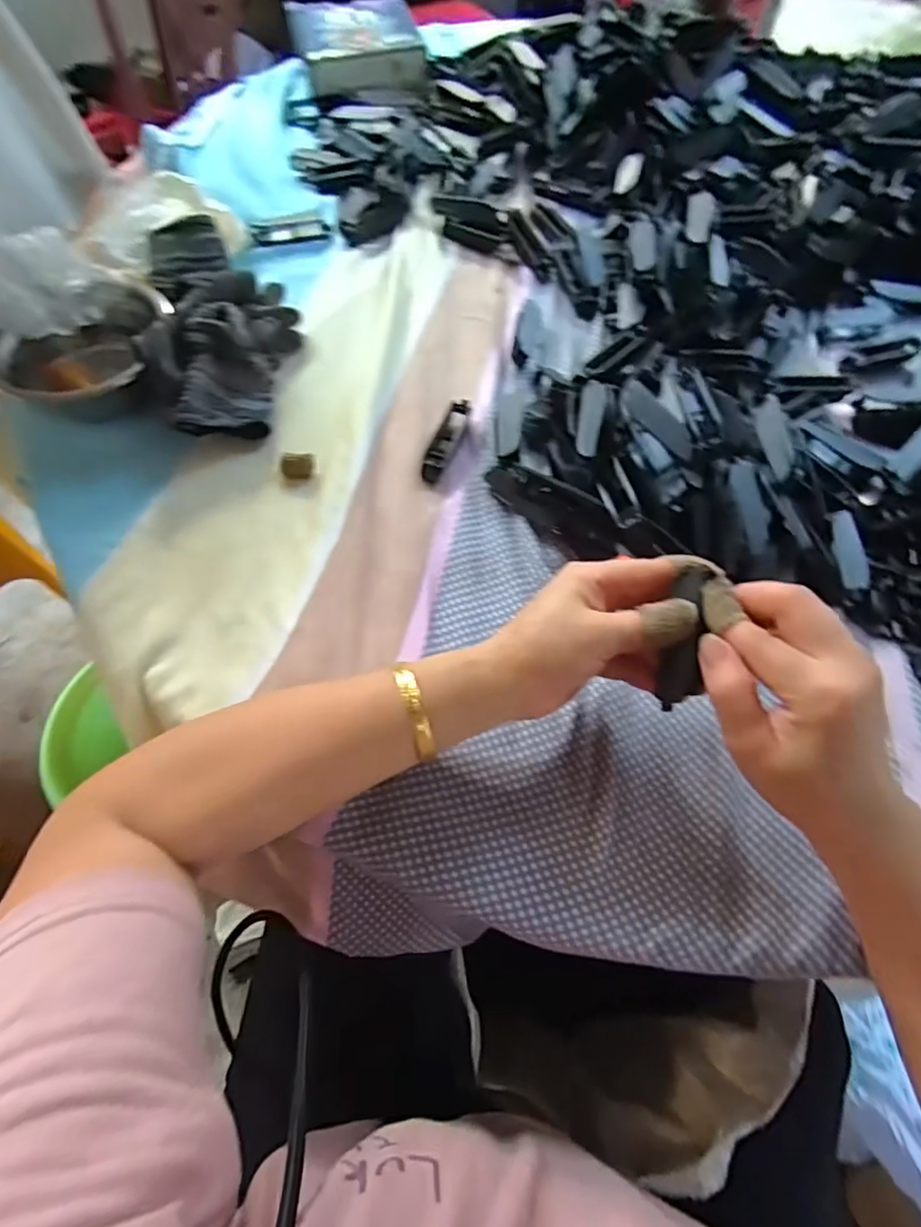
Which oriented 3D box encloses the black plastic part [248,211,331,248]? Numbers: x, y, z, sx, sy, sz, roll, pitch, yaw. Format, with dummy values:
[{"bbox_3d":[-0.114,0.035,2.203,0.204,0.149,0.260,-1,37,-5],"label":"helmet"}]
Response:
[{"bbox_3d":[-0.161,-0.366,0.563,0.071,0.017,0.019,-18,64,-10],"label":"black plastic part"}]

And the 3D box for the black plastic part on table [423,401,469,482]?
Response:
[{"bbox_3d":[-0.010,-0.132,0.444,0.017,0.014,0.074,15,63,7],"label":"black plastic part on table"}]

